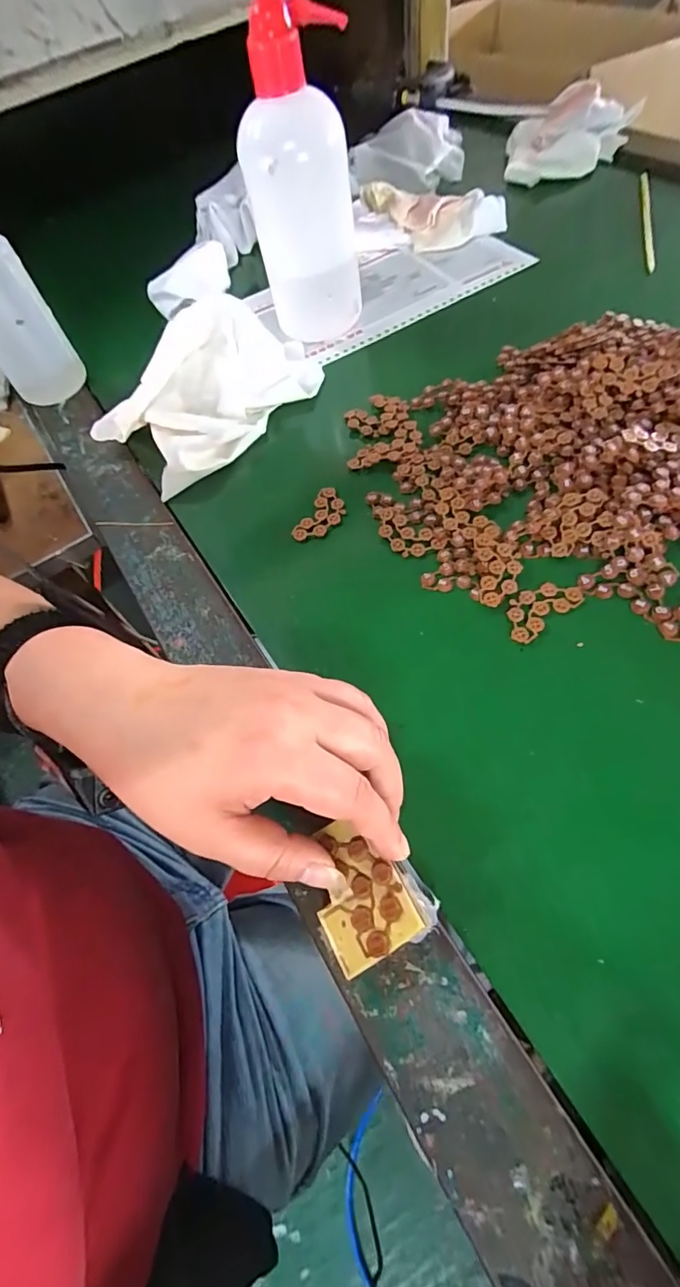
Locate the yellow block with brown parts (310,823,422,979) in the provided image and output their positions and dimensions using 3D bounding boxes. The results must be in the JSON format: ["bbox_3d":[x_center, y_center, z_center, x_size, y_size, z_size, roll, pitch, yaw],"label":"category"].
[{"bbox_3d":[0.006,0.101,0.200,0.036,0.006,0.052,-30,62,-2],"label":"yellow block with brown parts"}]

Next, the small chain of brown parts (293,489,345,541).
[{"bbox_3d":[-0.012,-0.087,0.331,0.022,0.005,0.044,24,68,20],"label":"small chain of brown parts"}]

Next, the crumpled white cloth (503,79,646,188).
[{"bbox_3d":[0.246,-0.545,0.522,0.129,0.050,0.121,13,65,15],"label":"crumpled white cloth"}]

